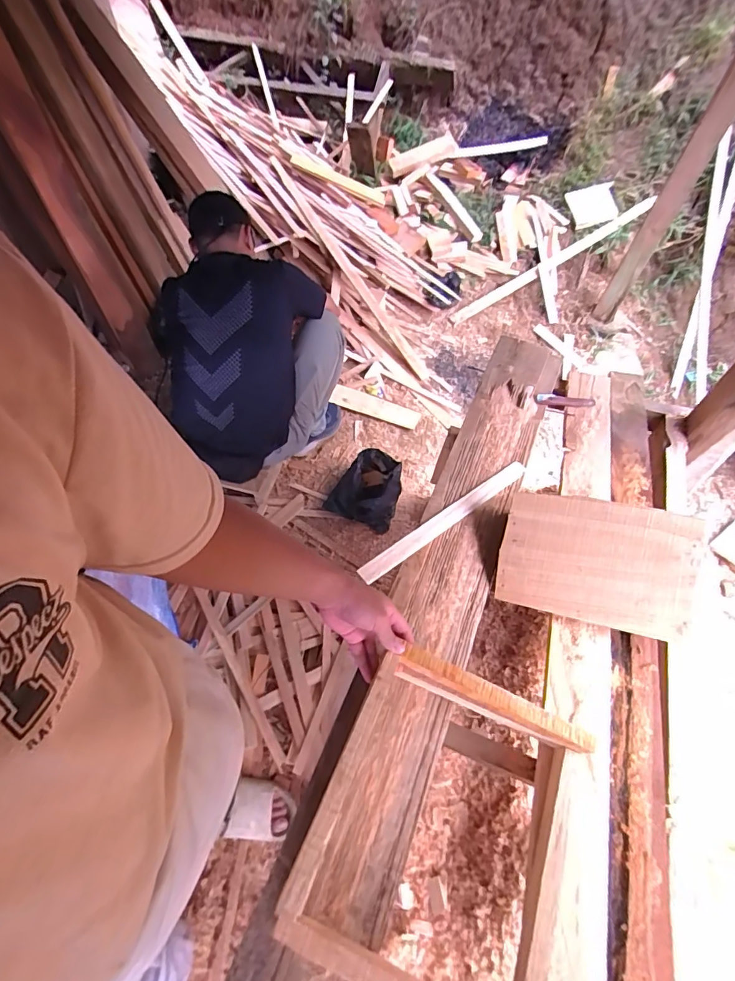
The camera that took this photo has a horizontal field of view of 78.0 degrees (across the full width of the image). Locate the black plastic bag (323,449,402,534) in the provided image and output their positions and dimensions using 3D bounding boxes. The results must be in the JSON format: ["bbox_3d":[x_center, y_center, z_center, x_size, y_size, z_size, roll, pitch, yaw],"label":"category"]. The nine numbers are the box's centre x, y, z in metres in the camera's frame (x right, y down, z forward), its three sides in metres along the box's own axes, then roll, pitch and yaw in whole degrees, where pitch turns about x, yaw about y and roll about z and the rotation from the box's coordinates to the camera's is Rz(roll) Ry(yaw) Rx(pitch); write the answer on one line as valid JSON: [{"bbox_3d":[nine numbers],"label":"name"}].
[{"bbox_3d":[-0.006,-0.007,1.601,0.246,0.154,0.230,21,57,11],"label":"black plastic bag"}]

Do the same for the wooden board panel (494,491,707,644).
[{"bbox_3d":[0.369,0.115,0.740,0.282,0.014,0.194,12,84,18],"label":"wooden board panel"}]

